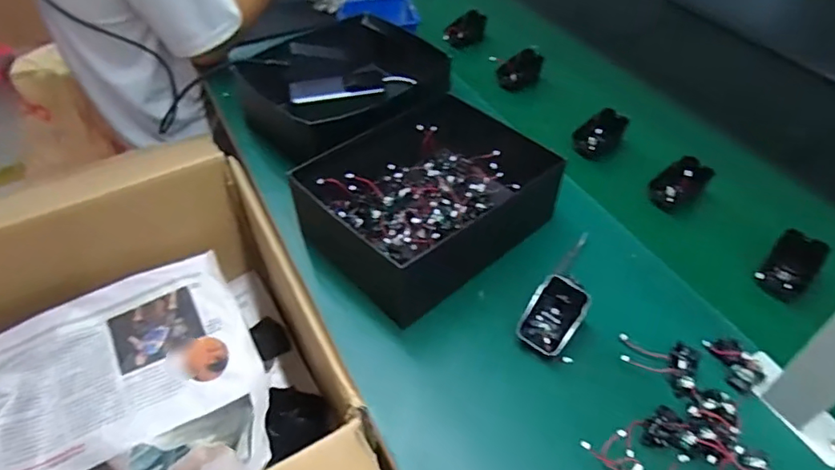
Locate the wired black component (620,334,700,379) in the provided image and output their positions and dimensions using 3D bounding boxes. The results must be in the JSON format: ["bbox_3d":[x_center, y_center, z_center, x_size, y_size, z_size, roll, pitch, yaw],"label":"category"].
[{"bbox_3d":[0.223,0.112,0.505,0.066,0.022,0.033,16,50,15],"label":"wired black component"}]

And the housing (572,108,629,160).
[{"bbox_3d":[0.241,-0.134,0.718,0.059,0.040,0.052,-35,56,-27],"label":"housing"}]

